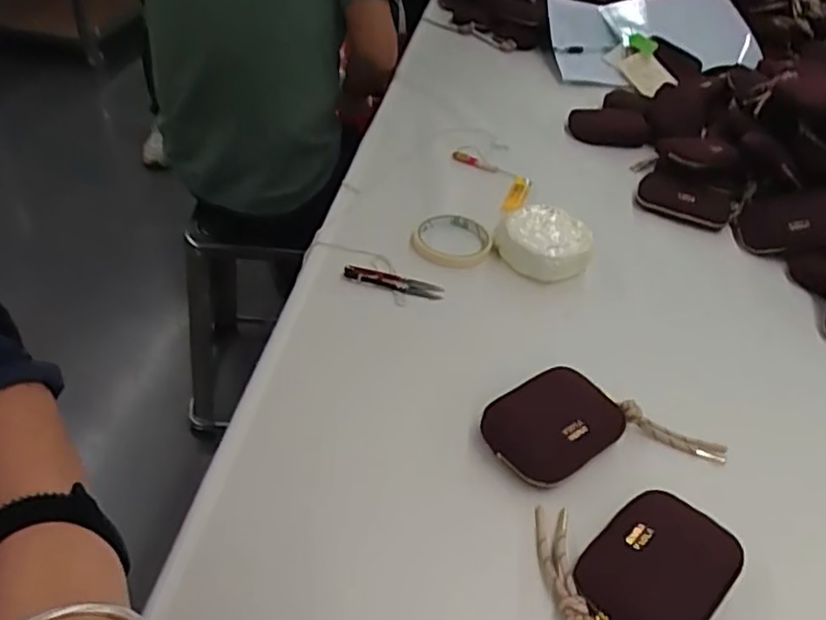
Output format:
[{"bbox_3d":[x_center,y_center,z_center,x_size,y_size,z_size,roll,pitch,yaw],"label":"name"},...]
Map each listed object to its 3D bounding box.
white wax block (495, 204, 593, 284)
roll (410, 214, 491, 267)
[{"bbox_3d":[0.147,-0.078,0.732,0.107,0.039,0.092,14,42,7],"label":"white wax block"},{"bbox_3d":[0.046,-0.082,0.745,0.085,0.014,0.089,23,44,17],"label":"roll"}]

